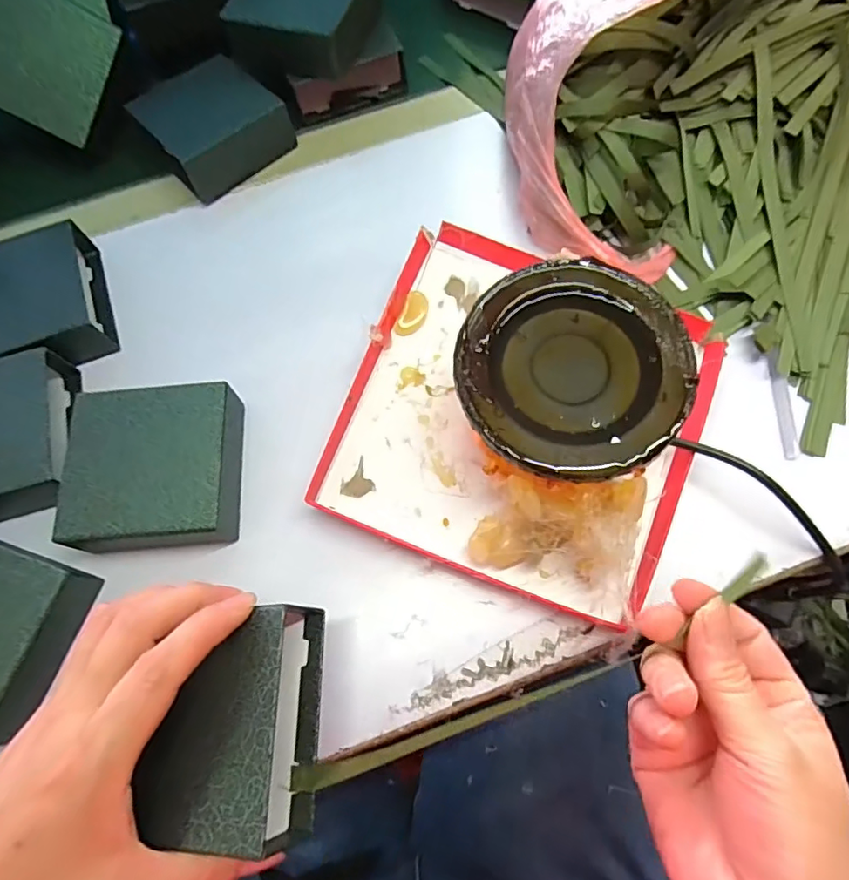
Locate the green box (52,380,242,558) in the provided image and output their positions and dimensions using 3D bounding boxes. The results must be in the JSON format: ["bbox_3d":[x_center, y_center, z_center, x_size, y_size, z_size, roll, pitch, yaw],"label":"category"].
[{"bbox_3d":[-0.159,0.018,0.328,0.093,0.035,0.097,-5,73,0],"label":"green box"}]

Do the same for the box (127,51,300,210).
[{"bbox_3d":[-0.166,-0.249,0.433,0.095,0.040,0.103,-38,76,-10],"label":"box"}]

